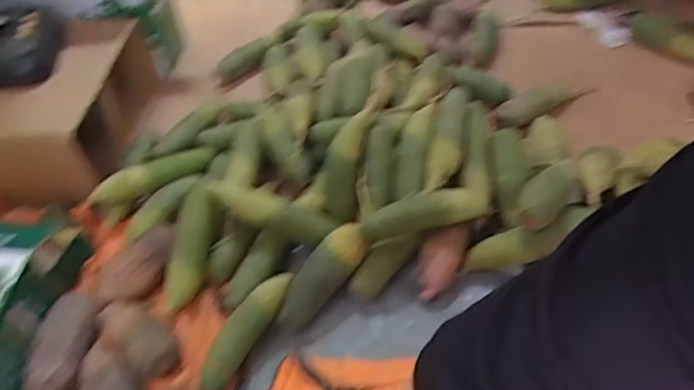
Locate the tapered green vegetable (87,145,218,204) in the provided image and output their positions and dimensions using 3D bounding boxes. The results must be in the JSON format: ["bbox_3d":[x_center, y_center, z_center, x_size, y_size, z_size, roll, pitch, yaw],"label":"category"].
[{"bbox_3d":[-0.342,-0.040,0.939,0.222,0.047,0.046,-34,55,-23],"label":"tapered green vegetable"}]

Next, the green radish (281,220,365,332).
[{"bbox_3d":[-0.038,0.121,0.794,0.057,0.056,0.179,39,93,31],"label":"green radish"}]

